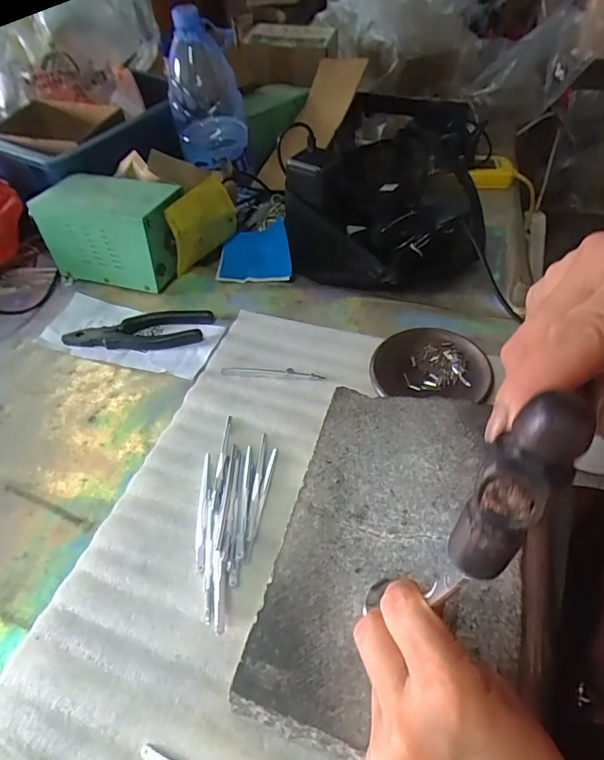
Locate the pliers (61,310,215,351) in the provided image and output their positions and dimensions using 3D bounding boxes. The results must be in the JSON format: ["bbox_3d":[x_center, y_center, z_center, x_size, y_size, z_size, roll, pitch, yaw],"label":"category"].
[{"bbox_3d":[-0.188,-0.058,0.530,0.164,0.012,0.056,-5,48,2],"label":"pliers"}]

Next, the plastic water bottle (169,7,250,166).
[{"bbox_3d":[-0.136,-0.404,0.633,0.097,0.158,0.101,-10,48,-2],"label":"plastic water bottle"}]

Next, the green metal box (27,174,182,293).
[{"bbox_3d":[-0.235,-0.190,0.588,0.171,0.104,0.097,11,51,16],"label":"green metal box"}]

